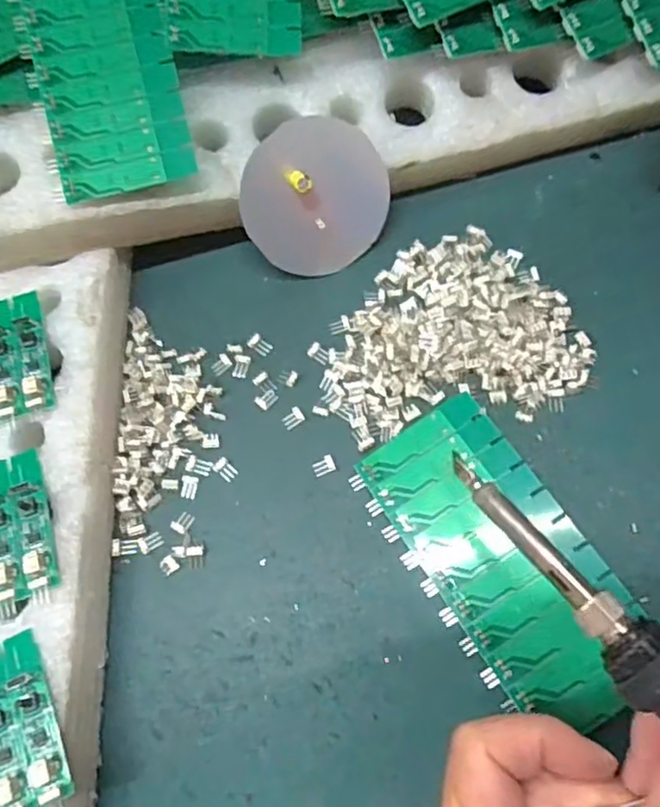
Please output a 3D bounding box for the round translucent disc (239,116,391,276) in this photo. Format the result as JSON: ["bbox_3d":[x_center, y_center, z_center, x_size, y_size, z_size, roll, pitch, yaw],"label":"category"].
[{"bbox_3d":[-0.007,-0.103,0.321,0.072,0.073,0.004,-28,27,1],"label":"round translucent disc"}]

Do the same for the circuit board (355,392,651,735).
[{"bbox_3d":[0.074,0.064,0.271,0.062,0.016,0.134,-32,70,-7],"label":"circuit board"}]

